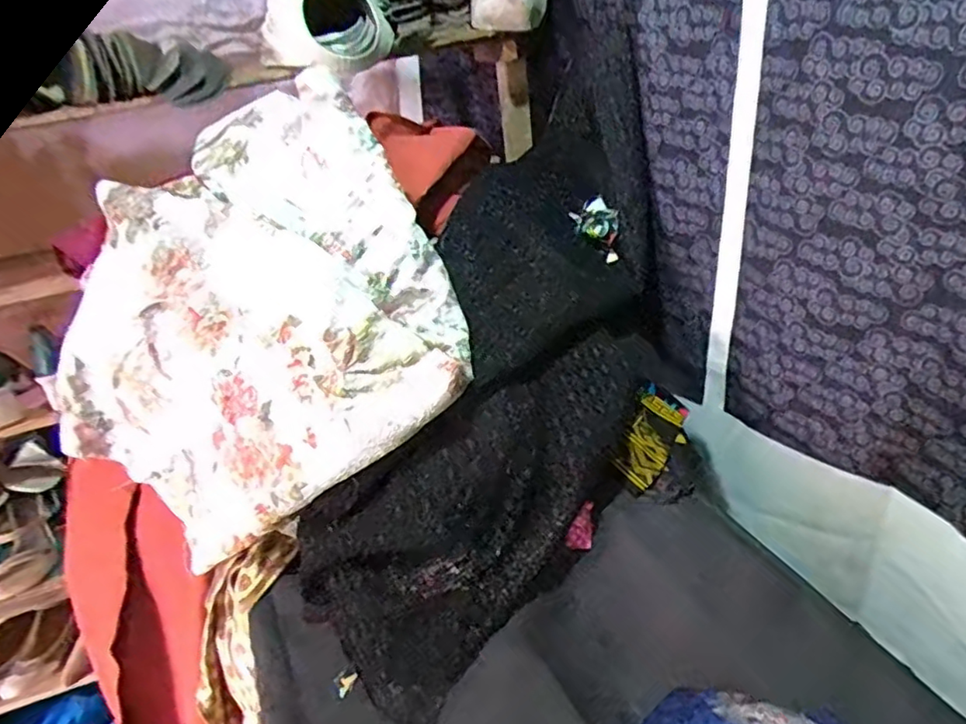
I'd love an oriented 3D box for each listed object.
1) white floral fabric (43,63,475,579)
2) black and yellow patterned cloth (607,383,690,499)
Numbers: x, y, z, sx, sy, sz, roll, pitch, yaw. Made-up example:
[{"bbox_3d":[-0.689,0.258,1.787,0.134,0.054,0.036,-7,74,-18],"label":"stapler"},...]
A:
[{"bbox_3d":[-0.265,-0.037,0.685,0.422,0.348,0.411,-5,31,3],"label":"white floral fabric"},{"bbox_3d":[0.195,0.090,0.726,0.068,0.023,0.144,33,52,3],"label":"black and yellow patterned cloth"}]

